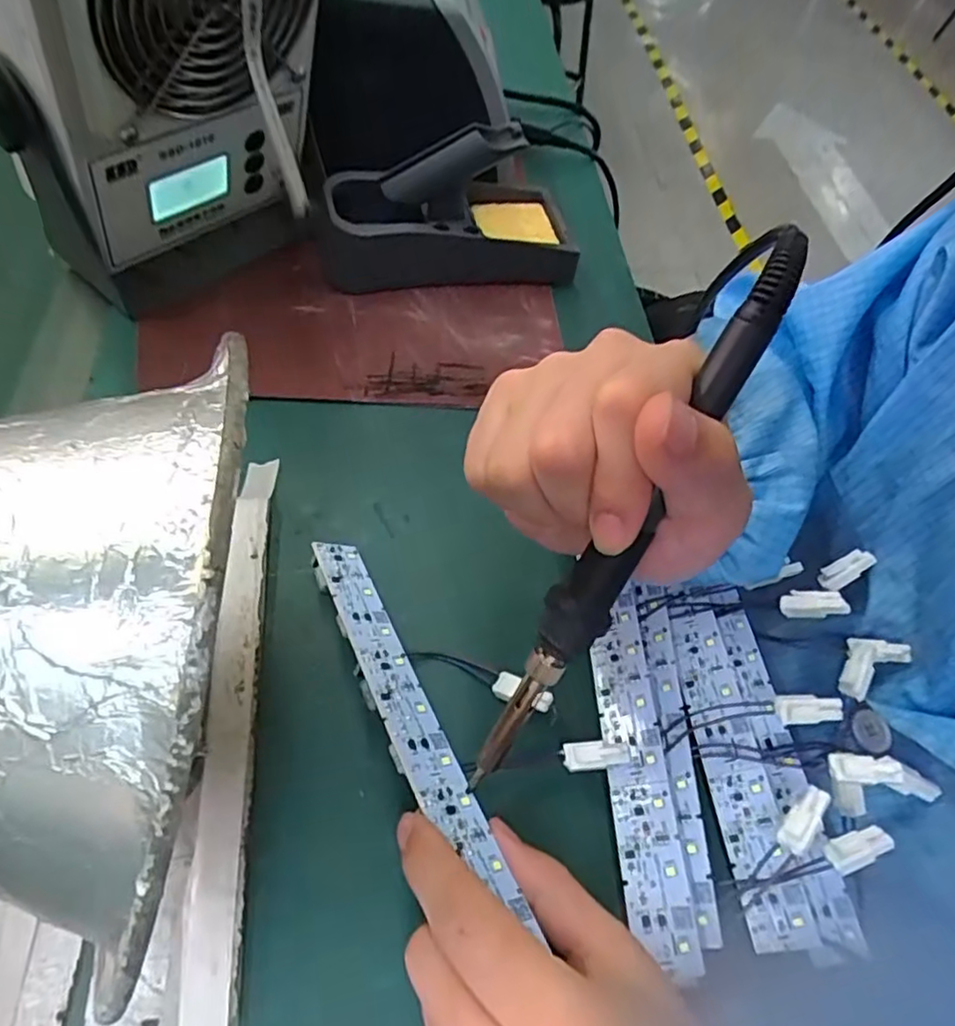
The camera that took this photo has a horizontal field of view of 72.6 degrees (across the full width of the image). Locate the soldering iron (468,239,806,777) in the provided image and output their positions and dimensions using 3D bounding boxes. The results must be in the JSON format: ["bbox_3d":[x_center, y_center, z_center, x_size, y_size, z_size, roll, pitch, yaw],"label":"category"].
[{"bbox_3d":[0.044,0.006,0.206,0.021,0.197,0.016,31,17,16],"label":"soldering iron"}]

